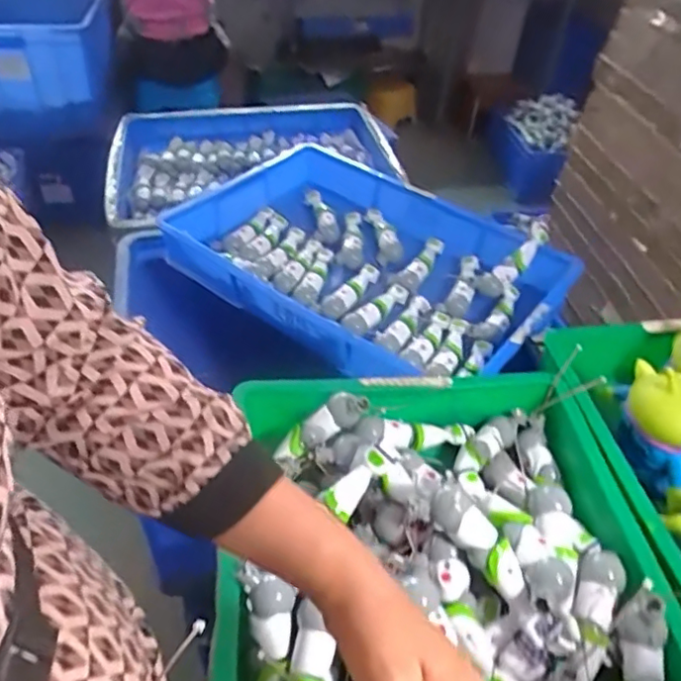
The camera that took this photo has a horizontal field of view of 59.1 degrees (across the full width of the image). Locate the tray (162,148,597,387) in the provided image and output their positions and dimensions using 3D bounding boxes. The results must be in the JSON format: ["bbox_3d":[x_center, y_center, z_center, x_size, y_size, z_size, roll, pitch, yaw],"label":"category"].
[{"bbox_3d":[0.020,-0.131,0.932,0.553,0.086,0.384,25,43,25],"label":"tray"}]

